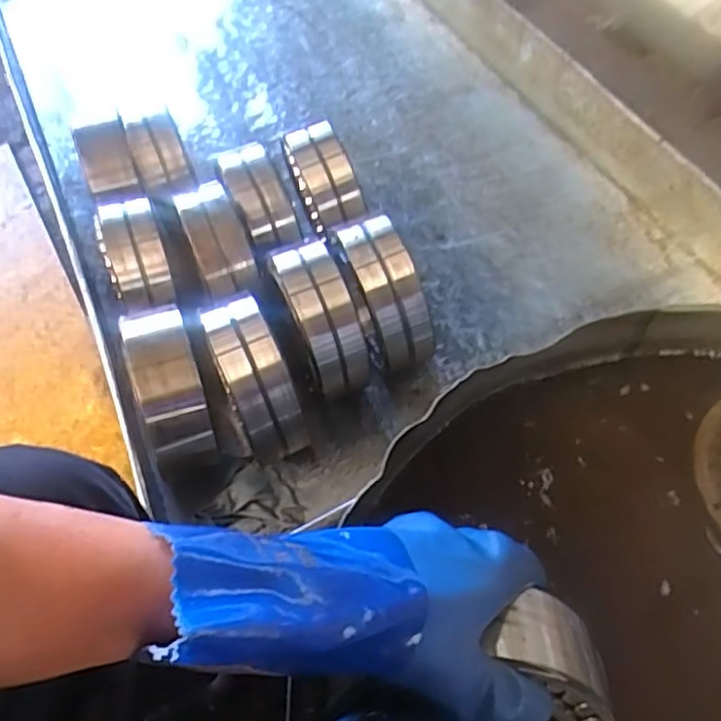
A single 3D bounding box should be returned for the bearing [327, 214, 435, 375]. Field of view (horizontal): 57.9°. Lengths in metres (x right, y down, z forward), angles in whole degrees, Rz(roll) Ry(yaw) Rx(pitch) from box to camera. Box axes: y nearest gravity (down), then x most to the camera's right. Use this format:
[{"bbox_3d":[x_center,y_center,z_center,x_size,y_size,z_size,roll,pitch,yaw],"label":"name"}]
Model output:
[{"bbox_3d":[0.026,-0.063,0.720,0.068,0.140,0.134,-24,58,-12],"label":"bearing"}]

